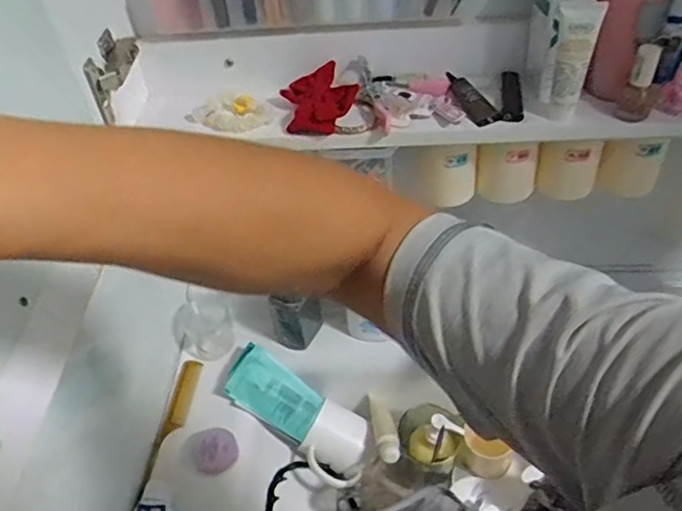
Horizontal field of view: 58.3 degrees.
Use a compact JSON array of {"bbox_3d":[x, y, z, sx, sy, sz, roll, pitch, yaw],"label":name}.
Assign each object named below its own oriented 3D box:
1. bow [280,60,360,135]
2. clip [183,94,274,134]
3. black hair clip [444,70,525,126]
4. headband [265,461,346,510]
[{"bbox_3d":[-0.022,-0.155,0.603,0.069,0.032,0.087,-9,45,-4],"label":"bow"},{"bbox_3d":[-0.111,-0.142,0.610,0.080,0.015,0.052,-15,45,-9],"label":"clip"},{"bbox_3d":[0.144,-0.157,0.602,0.071,0.021,0.067,-1,45,5],"label":"black hair clip"},{"bbox_3d":[-0.060,0.316,0.767,0.079,0.028,0.147,41,39,-7],"label":"headband"}]

